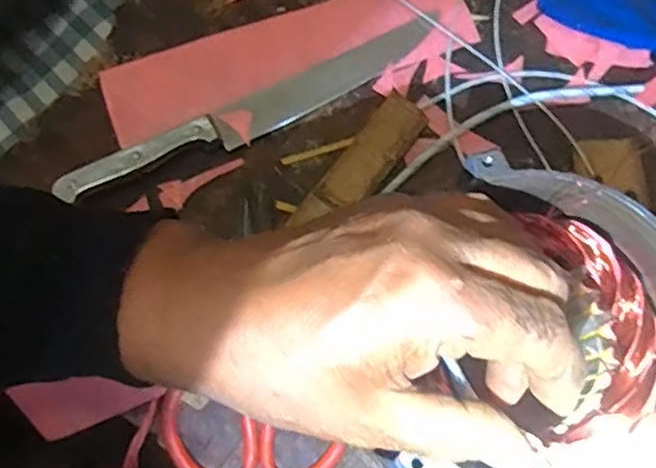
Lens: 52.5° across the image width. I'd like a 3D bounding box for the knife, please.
[{"bbox_3d":[-0.045,-0.089,0.461,0.287,0.020,0.028,-29,75,-7],"label":"knife"}]

